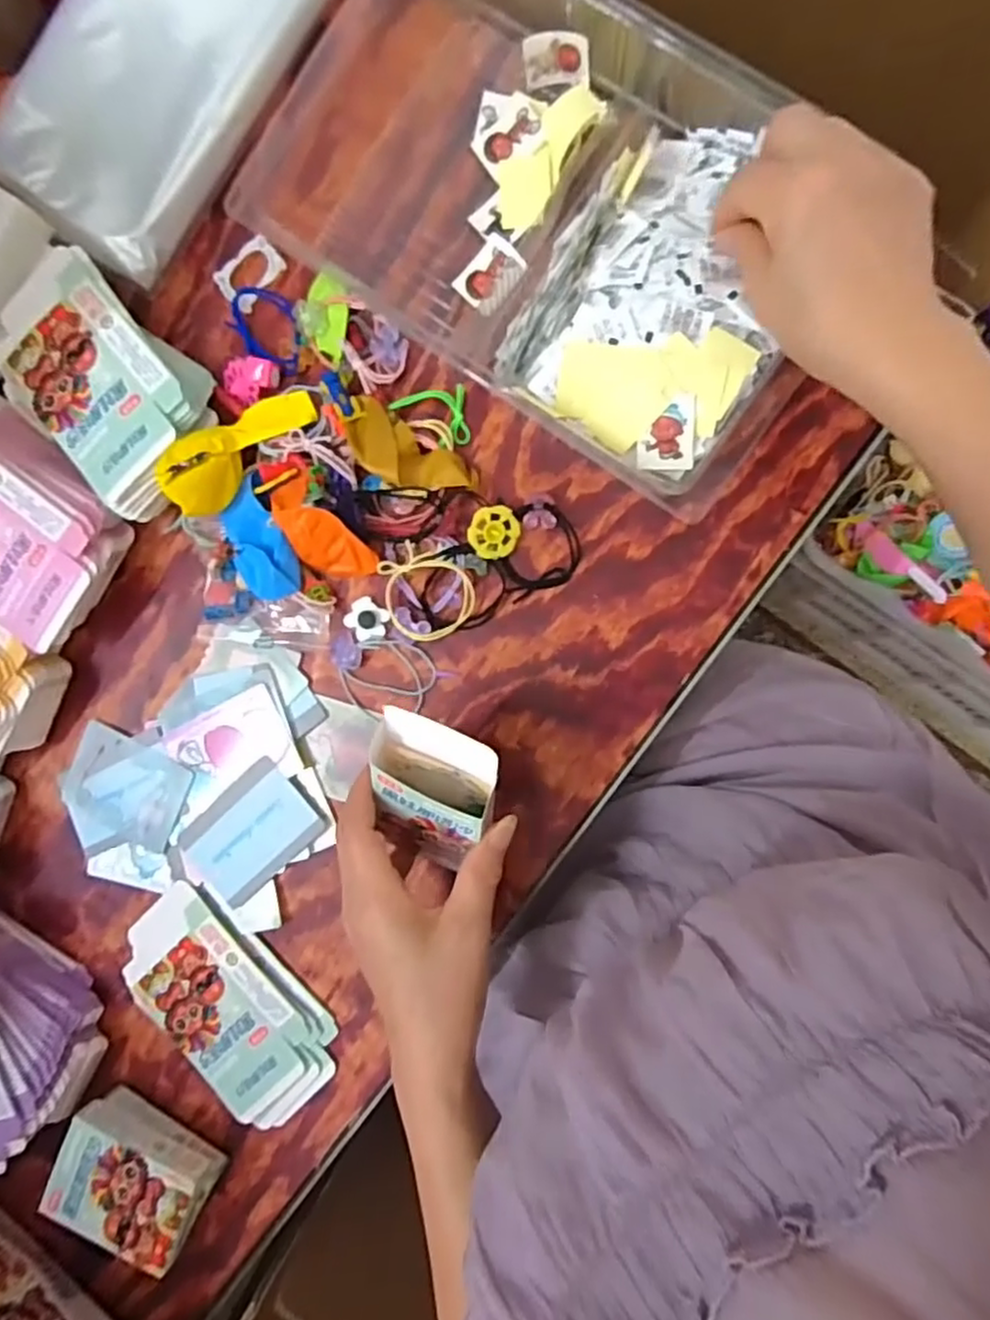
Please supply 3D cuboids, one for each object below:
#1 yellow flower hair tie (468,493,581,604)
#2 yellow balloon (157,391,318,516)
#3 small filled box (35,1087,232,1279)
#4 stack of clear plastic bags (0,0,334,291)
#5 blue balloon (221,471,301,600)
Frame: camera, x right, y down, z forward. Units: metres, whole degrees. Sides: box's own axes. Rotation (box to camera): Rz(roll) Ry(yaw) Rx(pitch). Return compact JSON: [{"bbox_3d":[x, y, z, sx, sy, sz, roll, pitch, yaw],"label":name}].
[{"bbox_3d":[0.020,-0.071,0.434,0.056,0.020,0.061,-33,87,7],"label":"yellow flower hair tie"},{"bbox_3d":[-0.162,-0.135,0.439,0.047,0.030,0.104,44,72,5],"label":"yellow balloon"},{"bbox_3d":[-0.233,0.336,0.463,0.095,0.047,0.067,23,94,7],"label":"small filled box"},{"bbox_3d":[-0.211,-0.385,0.450,0.149,0.036,0.250,39,96,5],"label":"stack of clear plastic bags"},{"bbox_3d":[-0.149,-0.076,0.444,0.039,0.011,0.076,-15,89,8],"label":"blue balloon"}]

